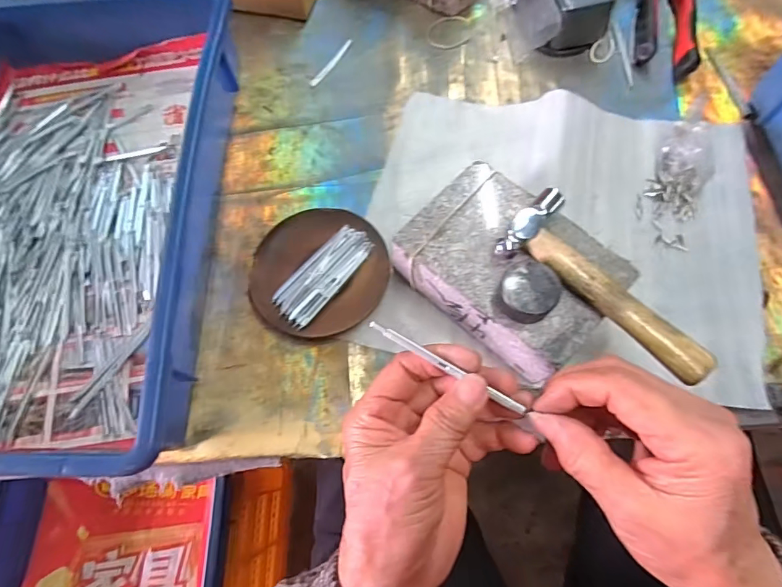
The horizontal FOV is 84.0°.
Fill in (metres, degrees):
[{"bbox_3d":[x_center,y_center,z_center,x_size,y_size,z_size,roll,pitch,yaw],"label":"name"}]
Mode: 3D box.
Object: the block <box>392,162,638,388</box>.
[{"bbox_3d":[0.086,-0.015,0.337,0.143,0.065,0.109,41,77,15],"label":"block"}]

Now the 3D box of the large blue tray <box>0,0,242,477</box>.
[{"bbox_3d":[-0.289,-0.072,0.373,0.274,0.077,0.412,-1,70,2],"label":"large blue tray"}]

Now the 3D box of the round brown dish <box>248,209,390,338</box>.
[{"bbox_3d":[-0.061,-0.020,0.373,0.113,0.015,0.112,-1,70,2],"label":"round brown dish"}]

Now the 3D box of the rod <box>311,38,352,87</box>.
[{"bbox_3d":[-0.063,-0.249,0.466,0.009,0.004,0.072,32,75,13],"label":"rod"}]

